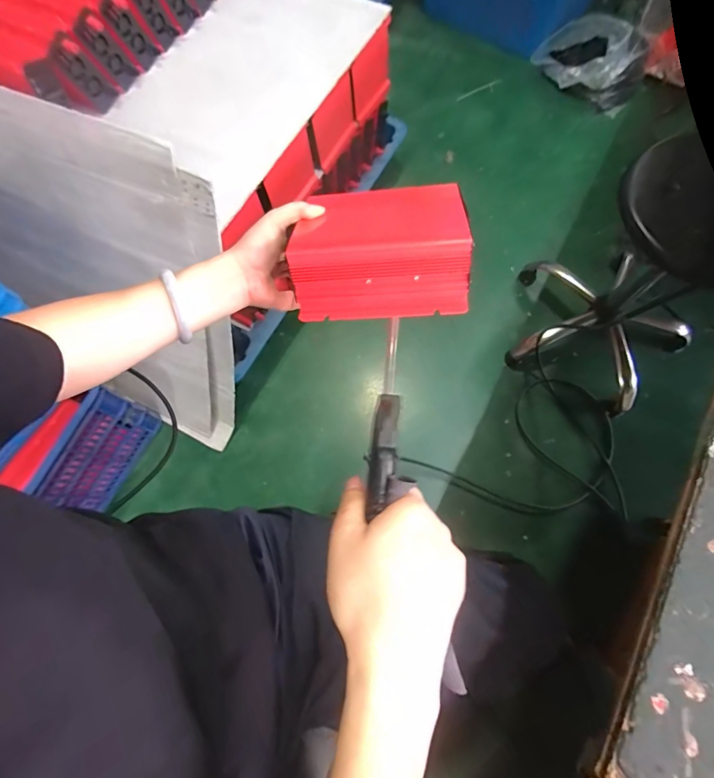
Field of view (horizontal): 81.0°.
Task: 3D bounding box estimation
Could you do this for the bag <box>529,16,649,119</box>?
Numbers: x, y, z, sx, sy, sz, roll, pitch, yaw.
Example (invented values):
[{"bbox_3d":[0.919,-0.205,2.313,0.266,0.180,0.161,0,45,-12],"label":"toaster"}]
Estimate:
[{"bbox_3d":[0.740,-1.040,1.314,0.333,0.183,0.217,27,74,11],"label":"bag"}]

